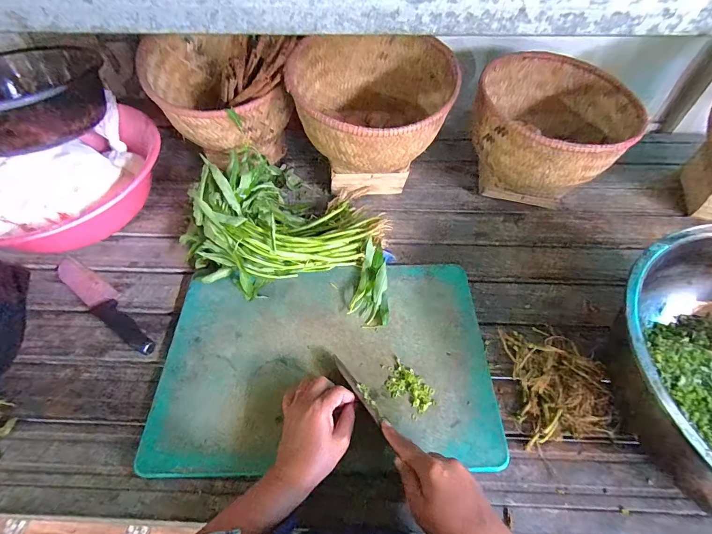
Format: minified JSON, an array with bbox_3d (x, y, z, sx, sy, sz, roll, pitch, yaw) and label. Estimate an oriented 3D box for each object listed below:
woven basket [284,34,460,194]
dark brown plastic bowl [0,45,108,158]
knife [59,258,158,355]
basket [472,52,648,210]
[{"bbox_3d":[0.027,-0.252,0.638,0.252,0.209,0.263,15,55,12],"label":"woven basket"},{"bbox_3d":[-0.585,-0.296,0.624,0.254,0.099,0.252,-1,54,1],"label":"dark brown plastic bowl"},{"bbox_3d":[-0.396,0.054,0.564,0.273,0.018,0.044,30,60,21],"label":"knife"},{"bbox_3d":[0.337,-0.231,0.654,0.243,0.181,0.272,14,55,12],"label":"basket"}]

